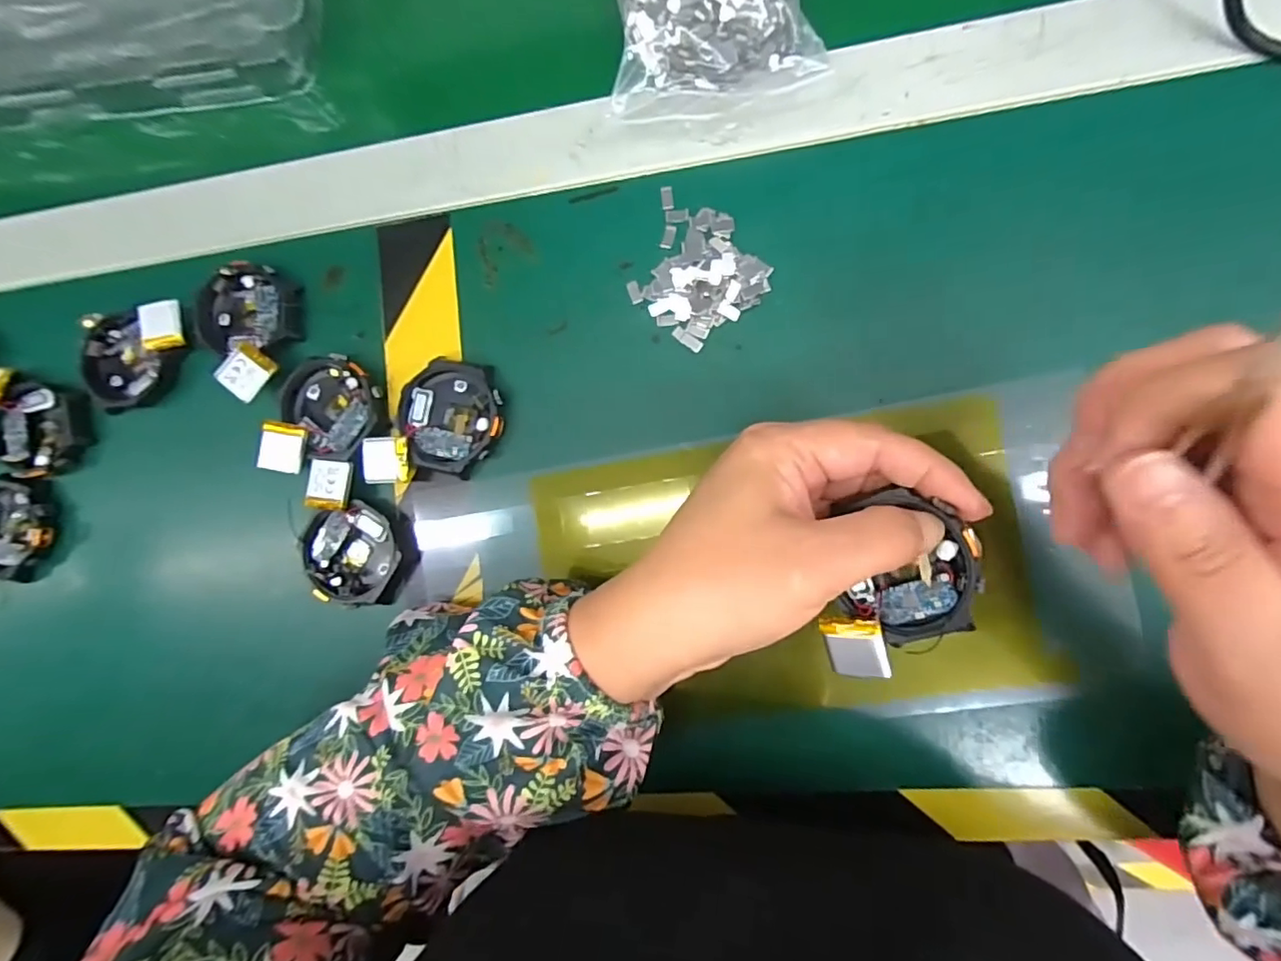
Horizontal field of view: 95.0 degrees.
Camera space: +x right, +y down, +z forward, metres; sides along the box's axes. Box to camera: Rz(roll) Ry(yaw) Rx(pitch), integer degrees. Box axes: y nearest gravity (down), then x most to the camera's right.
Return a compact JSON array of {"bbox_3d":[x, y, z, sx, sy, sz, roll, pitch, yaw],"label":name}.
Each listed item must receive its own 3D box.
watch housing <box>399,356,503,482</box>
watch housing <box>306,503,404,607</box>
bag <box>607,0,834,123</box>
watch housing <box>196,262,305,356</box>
[{"bbox_3d":[-0.089,-0.030,0.280,0.048,0.011,0.052,12,89,10],"label":"watch housing"},{"bbox_3d":[-0.138,0.036,0.282,0.045,0.014,0.046,0,87,9],"label":"watch housing"},{"bbox_3d":[0.028,-0.217,0.261,0.087,0.028,0.117,-7,86,9],"label":"bag"},{"bbox_3d":[-0.200,-0.088,0.297,0.056,0.011,0.044,0,87,9],"label":"watch housing"}]

